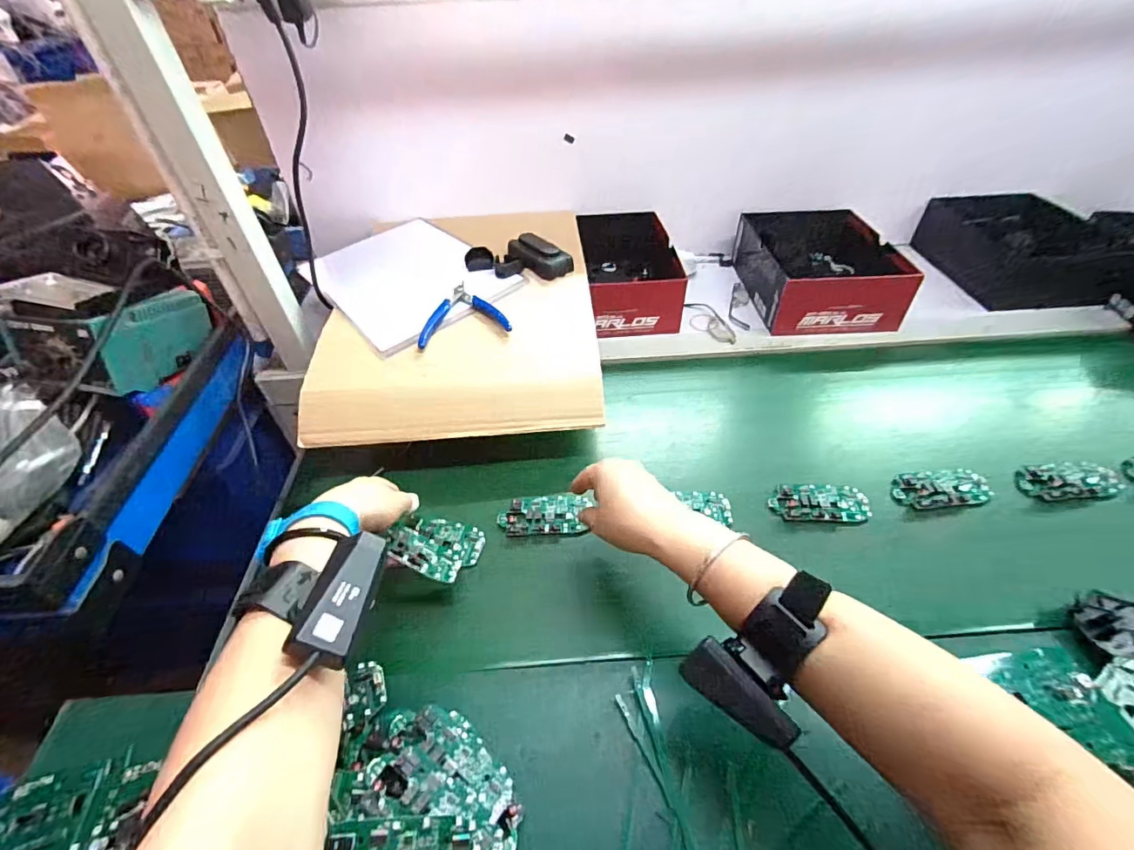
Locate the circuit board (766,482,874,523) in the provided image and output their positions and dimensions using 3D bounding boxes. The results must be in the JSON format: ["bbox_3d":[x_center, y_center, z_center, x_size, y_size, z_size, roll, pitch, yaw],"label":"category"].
[{"bbox_3d":[0.270,0.083,0.531,0.100,0.018,0.050,-1,45,3],"label":"circuit board"}]

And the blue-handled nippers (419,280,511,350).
[{"bbox_3d":[-0.136,-0.139,0.615,0.108,0.016,0.102,-17,47,-12],"label":"blue-handled nippers"}]

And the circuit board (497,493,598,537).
[{"bbox_3d":[-0.024,0.093,0.521,0.094,0.009,0.051,-2,45,2],"label":"circuit board"}]

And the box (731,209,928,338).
[{"bbox_3d":[0.388,-0.248,0.774,0.191,0.083,0.245,-2,45,2],"label":"box"}]

